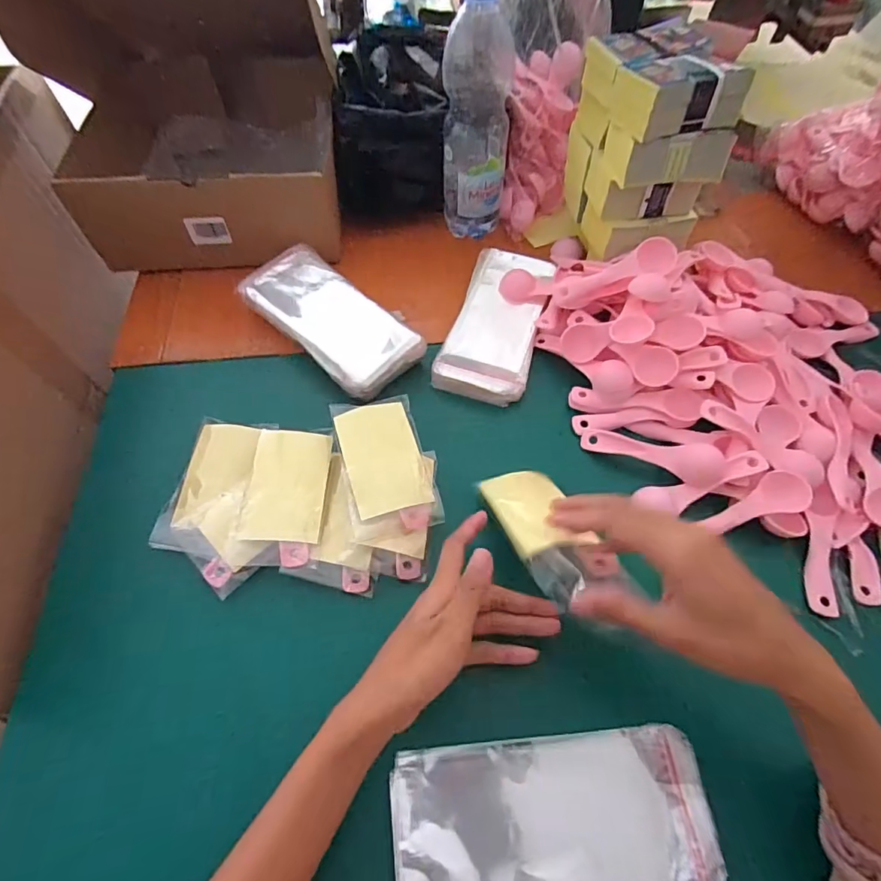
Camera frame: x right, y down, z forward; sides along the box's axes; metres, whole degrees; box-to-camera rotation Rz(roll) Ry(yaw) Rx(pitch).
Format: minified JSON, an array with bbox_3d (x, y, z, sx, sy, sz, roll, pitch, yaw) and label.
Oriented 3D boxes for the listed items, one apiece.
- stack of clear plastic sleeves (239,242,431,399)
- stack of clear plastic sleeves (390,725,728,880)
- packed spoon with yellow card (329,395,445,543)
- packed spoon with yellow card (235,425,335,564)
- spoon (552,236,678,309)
[{"bbox_3d":[-0.110,-0.118,0.478,0.188,0.036,0.089,41,67,20],"label":"stack of clear plastic sleeves"},{"bbox_3d":[0.065,0.225,0.287,0.183,0.016,0.082,-5,60,-4],"label":"stack of clear plastic sleeves"},{"bbox_3d":[-0.044,0.015,0.385,0.066,0.018,0.115,-12,61,-8],"label":"packed spoon with yellow card"},{"bbox_3d":[-0.121,0.041,0.378,0.062,0.017,0.107,1,56,1],"label":"packed spoon with yellow card"},{"bbox_3d":[0.163,-0.154,0.451,0.114,0.021,0.037,-21,56,13],"label":"spoon"}]

